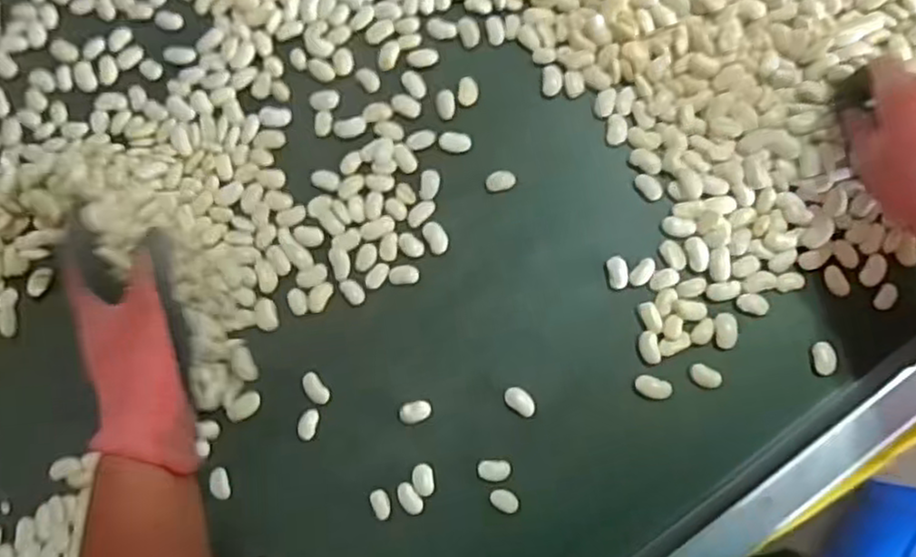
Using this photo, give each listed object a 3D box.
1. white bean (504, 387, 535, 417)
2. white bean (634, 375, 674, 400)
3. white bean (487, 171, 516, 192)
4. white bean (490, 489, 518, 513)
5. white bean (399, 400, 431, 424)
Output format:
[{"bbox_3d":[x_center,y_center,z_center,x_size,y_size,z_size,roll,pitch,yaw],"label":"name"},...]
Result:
[{"bbox_3d":[0.042,0.081,0.465,0.023,0.004,0.014,36,77,9],"label":"white bean"},{"bbox_3d":[0.129,0.072,0.460,0.024,0.004,0.014,18,75,4],"label":"white bean"},{"bbox_3d":[0.030,-0.069,0.491,0.020,0.004,0.014,-6,74,-3],"label":"white bean"},{"bbox_3d":[0.031,0.144,0.453,0.019,0.004,0.012,19,75,4],"label":"white bean"},{"bbox_3d":[-0.028,0.089,0.468,0.020,0.009,0.014,-8,75,-3],"label":"white bean"}]

